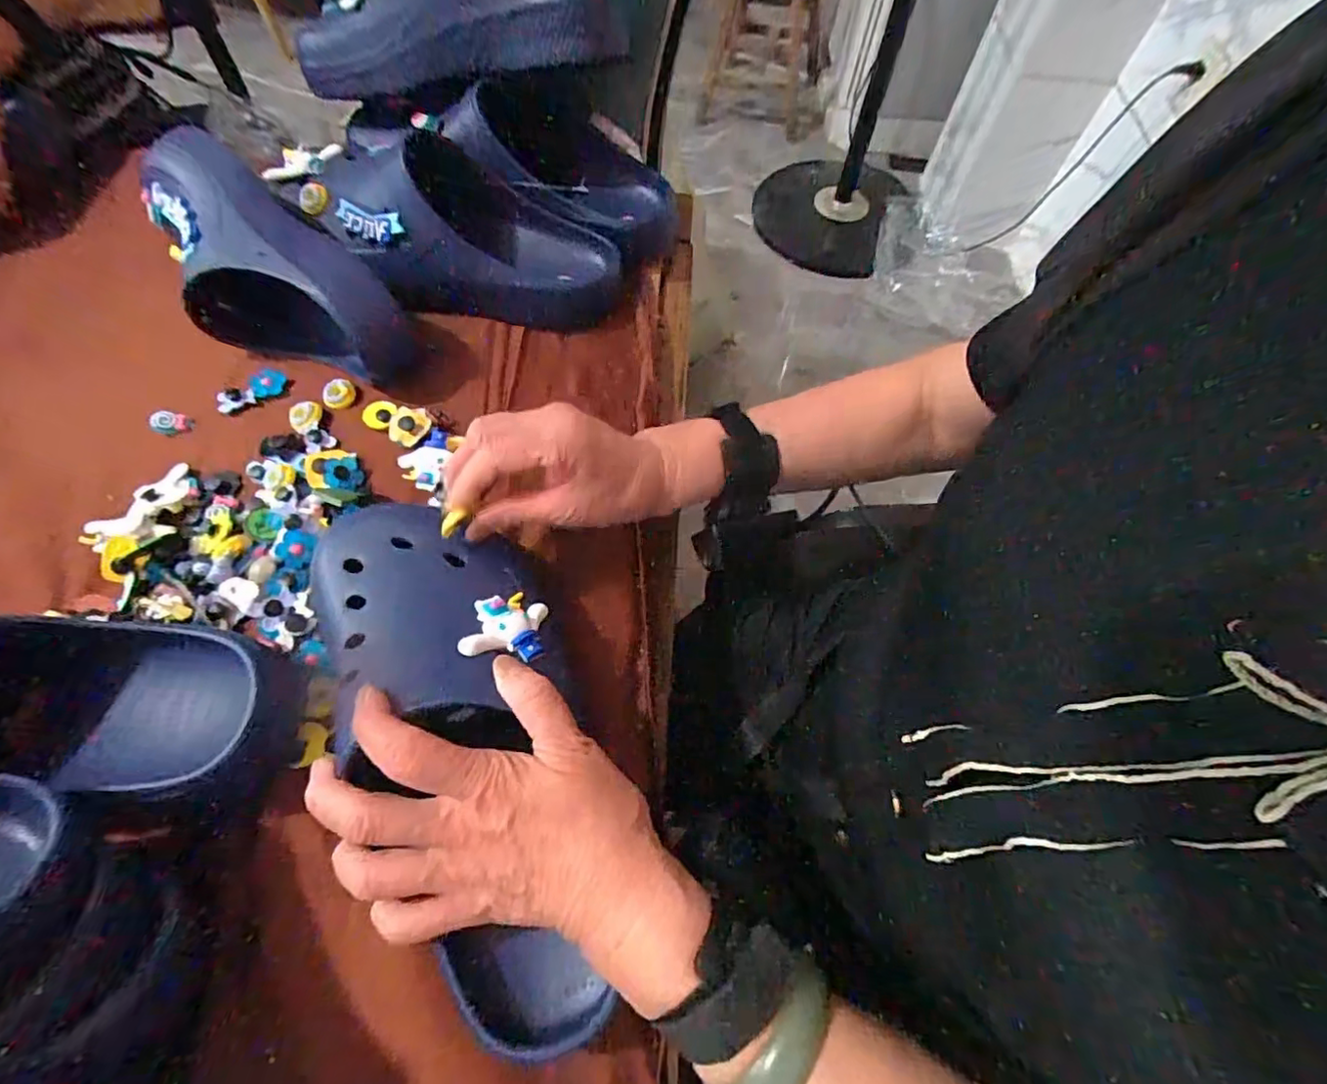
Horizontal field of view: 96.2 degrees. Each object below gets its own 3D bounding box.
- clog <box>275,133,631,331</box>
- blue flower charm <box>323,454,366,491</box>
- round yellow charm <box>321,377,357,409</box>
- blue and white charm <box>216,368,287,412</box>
[{"bbox_3d":[-0.169,-0.252,0.471,0.281,0.100,0.107,18,63,-11],"label":"clog"},{"bbox_3d":[-0.222,-0.047,0.414,0.024,0.008,0.026,-13,77,-27],"label":"blue flower charm"},{"bbox_3d":[-0.246,-0.113,0.452,0.023,0.014,0.021,1,63,-2],"label":"round yellow charm"},{"bbox_3d":[-0.314,-0.116,0.453,0.049,0.007,0.023,-30,68,-16],"label":"blue and white charm"}]

